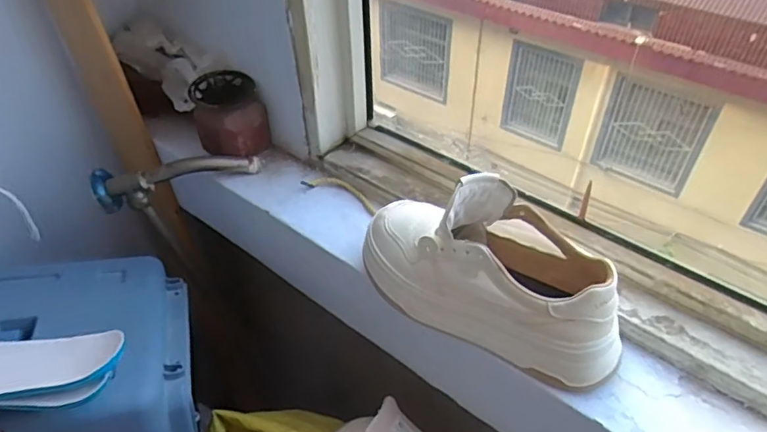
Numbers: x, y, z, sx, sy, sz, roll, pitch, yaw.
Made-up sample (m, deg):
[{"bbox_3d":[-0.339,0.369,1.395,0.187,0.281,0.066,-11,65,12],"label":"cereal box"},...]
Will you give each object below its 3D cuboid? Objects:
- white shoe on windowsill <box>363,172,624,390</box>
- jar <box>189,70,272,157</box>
[{"bbox_3d":[0.094,0.041,0.463,0.237,0.133,0.100,26,50,28],"label":"white shoe on windowsill"},{"bbox_3d":[-0.195,-0.122,0.675,0.084,0.096,0.077,-2,43,1],"label":"jar"}]

